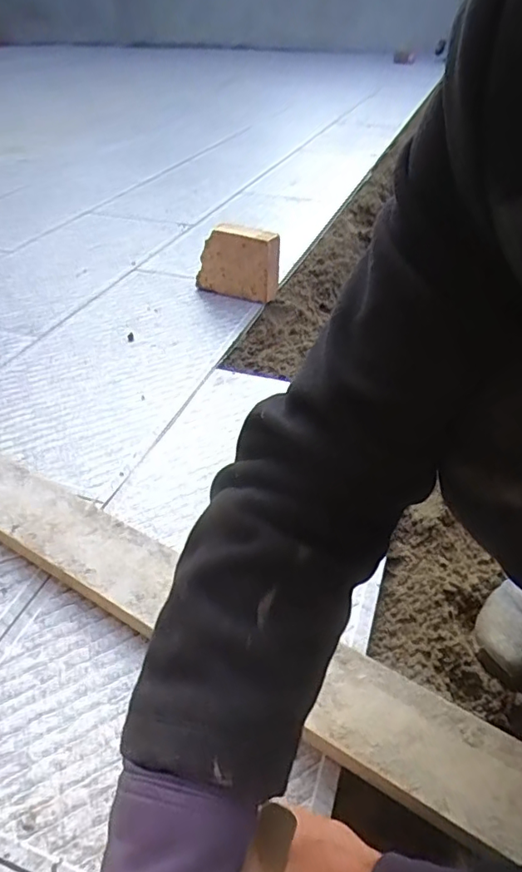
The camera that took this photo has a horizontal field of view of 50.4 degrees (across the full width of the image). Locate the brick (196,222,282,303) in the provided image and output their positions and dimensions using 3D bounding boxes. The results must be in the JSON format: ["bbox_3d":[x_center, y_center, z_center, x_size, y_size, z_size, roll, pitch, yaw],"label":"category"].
[{"bbox_3d":[-0.043,-0.318,1.028,0.159,0.124,0.045,15,41,16],"label":"brick"}]

